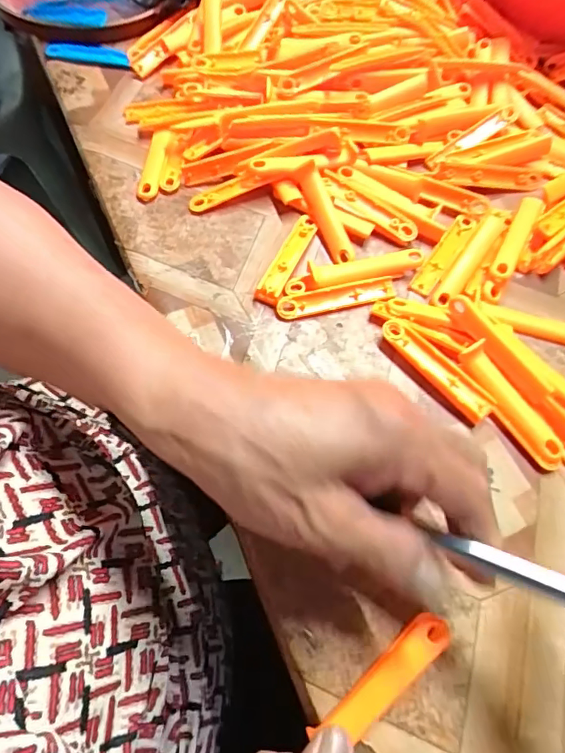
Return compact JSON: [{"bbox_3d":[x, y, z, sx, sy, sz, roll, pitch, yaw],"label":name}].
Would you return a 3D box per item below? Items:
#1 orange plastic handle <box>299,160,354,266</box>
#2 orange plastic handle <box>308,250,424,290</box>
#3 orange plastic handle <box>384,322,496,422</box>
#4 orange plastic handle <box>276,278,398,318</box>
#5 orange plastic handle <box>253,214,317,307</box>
[{"bbox_3d":[0.030,-0.108,0.329,0.014,0.010,0.075,-19,80,-9],"label":"orange plastic handle"},{"bbox_3d":[0.055,-0.069,0.315,0.073,0.006,0.019,-10,66,-5],"label":"orange plastic handle"},{"bbox_3d":[0.088,-0.005,0.285,0.018,0.005,0.076,-36,71,-16],"label":"orange plastic handle"},{"bbox_3d":[0.034,-0.050,0.308,0.075,0.006,0.014,-12,66,-6],"label":"orange plastic handle"},{"bbox_3d":[0.004,-0.078,0.319,0.016,0.009,0.073,21,67,9],"label":"orange plastic handle"}]

